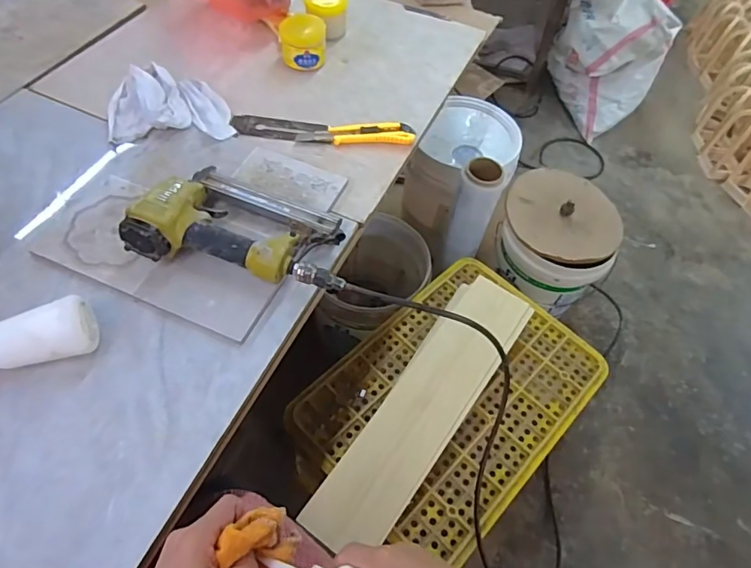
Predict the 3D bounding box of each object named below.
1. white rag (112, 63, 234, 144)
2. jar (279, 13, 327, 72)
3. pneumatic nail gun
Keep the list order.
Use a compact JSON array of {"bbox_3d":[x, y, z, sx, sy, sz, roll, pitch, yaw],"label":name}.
[{"bbox_3d":[-0.322,-0.284,0.771,0.181,0.056,0.154,-11,58,-14],"label":"white rag"},{"bbox_3d":[-0.129,-0.431,0.890,0.080,0.073,0.089,0,55,-6],"label":"jar"},{"bbox_3d":[-0.164,-0.085,0.637,0.264,0.063,0.163,10,55,0],"label":"pneumatic nail gun"}]

